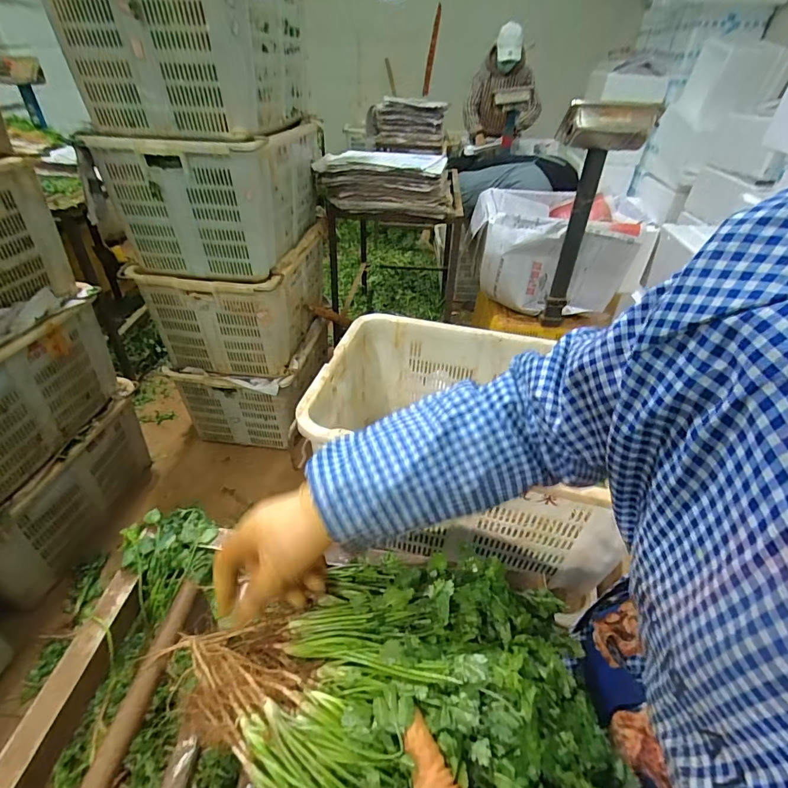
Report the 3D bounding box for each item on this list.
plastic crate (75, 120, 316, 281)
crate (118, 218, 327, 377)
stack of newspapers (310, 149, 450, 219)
[{"bbox_3d":[-0.524,-0.668,1.374,0.435,0.355,0.642,6,38,4],"label":"plastic crate"},{"bbox_3d":[-0.532,-0.364,1.561,0.468,0.360,0.540,6,38,4],"label":"crate"},{"bbox_3d":[-0.033,-0.802,1.602,0.490,0.172,0.251,2,38,-1],"label":"stack of newspapers"}]

